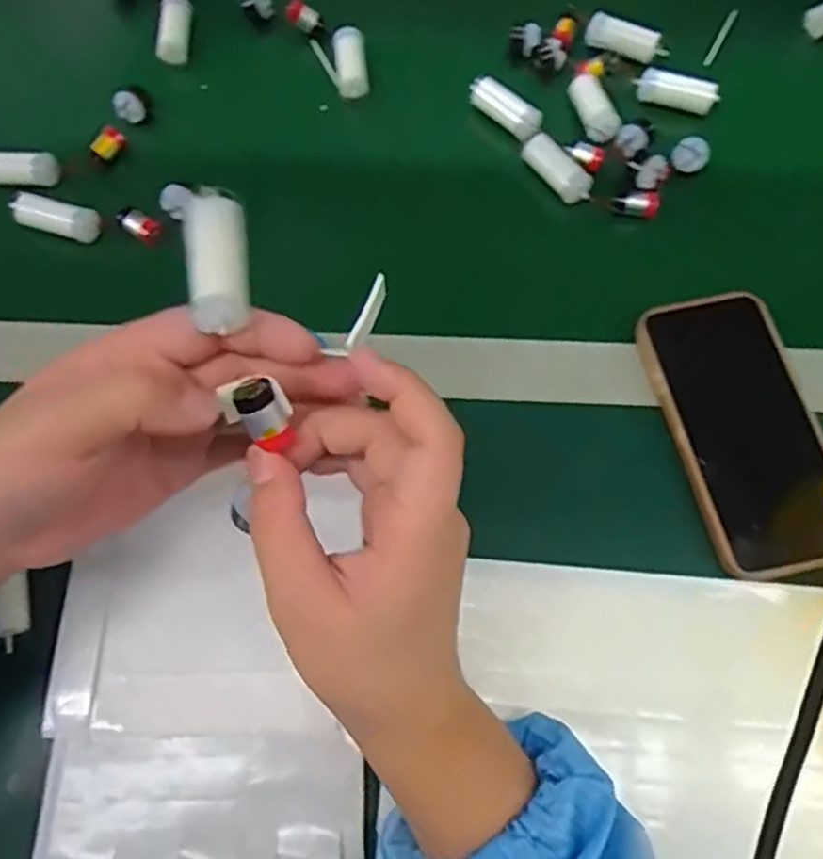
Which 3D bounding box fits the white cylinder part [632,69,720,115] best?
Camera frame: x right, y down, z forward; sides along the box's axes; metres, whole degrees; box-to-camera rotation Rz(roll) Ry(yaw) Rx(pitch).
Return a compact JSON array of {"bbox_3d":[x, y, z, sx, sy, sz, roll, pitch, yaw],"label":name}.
[{"bbox_3d":[0.186,-0.238,0.502,0.056,0.016,0.020,11,69,5],"label":"white cylinder part"}]

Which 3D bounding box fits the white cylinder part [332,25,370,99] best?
[{"bbox_3d":[-0.042,-0.259,0.507,0.022,0.023,0.052,-9,69,-2],"label":"white cylinder part"}]

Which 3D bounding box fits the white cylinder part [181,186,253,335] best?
[{"bbox_3d":[-0.072,-0.065,0.263,0.022,0.019,0.054,-3,83,0],"label":"white cylinder part"}]

